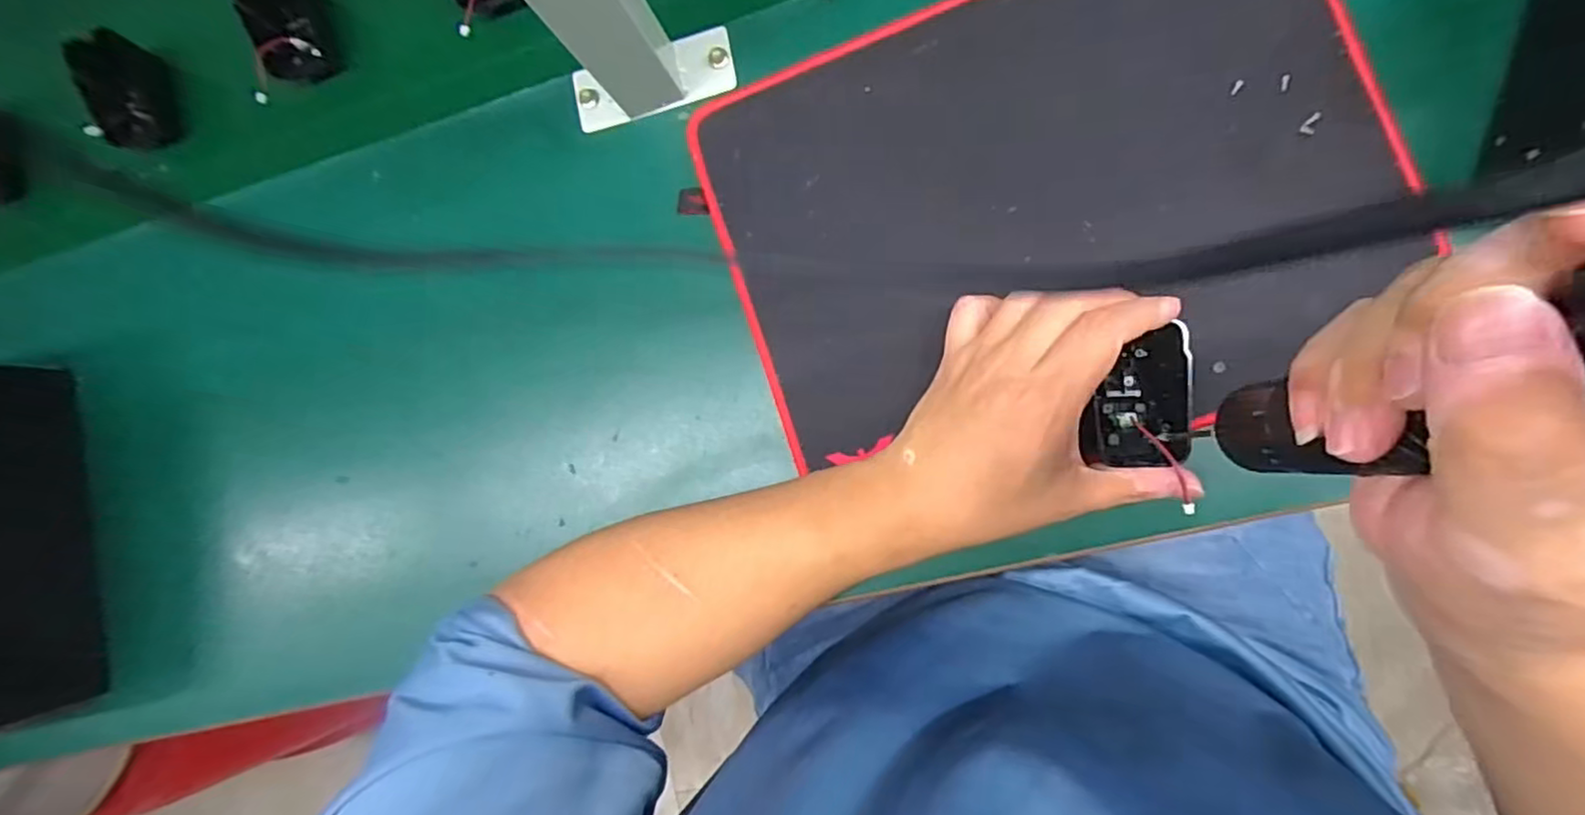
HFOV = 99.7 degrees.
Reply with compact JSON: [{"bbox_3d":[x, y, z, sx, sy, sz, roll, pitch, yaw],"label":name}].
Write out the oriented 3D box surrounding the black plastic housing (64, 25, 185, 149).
[{"bbox_3d":[-0.452,-0.212,0.457,0.027,0.054,0.074,-9,87,8],"label":"black plastic housing"}]

